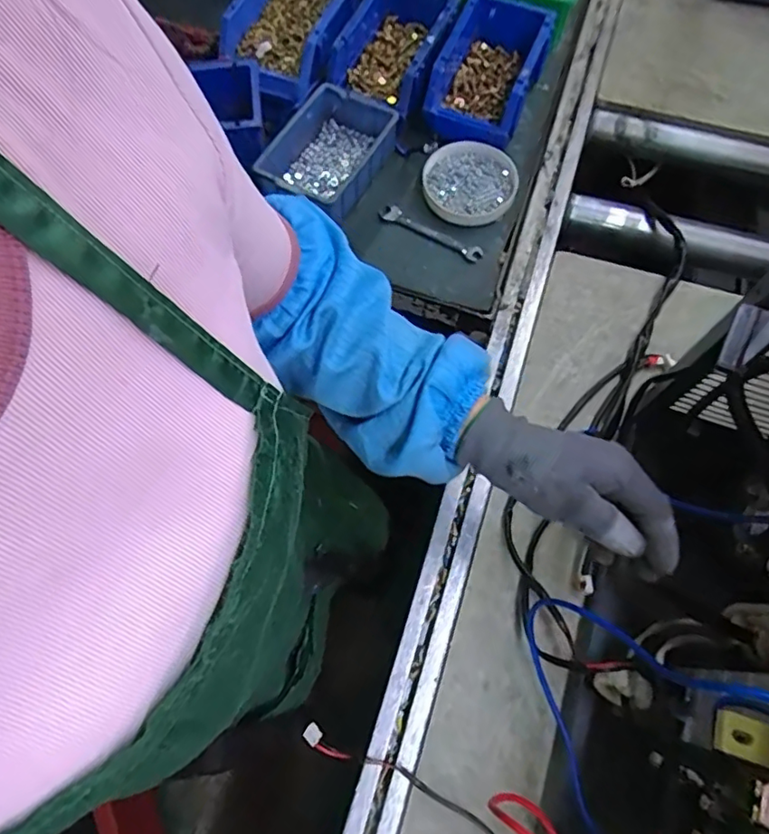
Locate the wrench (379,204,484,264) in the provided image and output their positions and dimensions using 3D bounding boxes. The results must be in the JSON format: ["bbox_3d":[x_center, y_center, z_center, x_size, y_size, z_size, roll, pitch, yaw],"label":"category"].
[{"bbox_3d":[0.051,-0.203,0.628,0.118,0.013,0.019,27,71,11],"label":"wrench"}]

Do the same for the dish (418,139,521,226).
[{"bbox_3d":[0.093,-0.264,0.646,0.104,0.027,0.101,0,69,1],"label":"dish"}]

